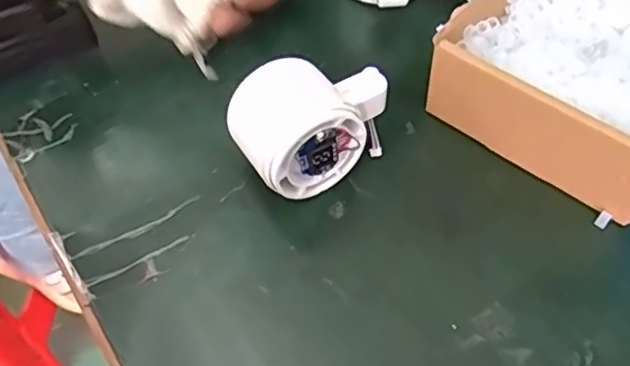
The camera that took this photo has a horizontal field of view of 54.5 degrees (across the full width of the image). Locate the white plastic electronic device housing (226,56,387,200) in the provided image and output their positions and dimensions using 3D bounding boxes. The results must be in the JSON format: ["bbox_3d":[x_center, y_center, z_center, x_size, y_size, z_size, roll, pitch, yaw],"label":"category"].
[{"bbox_3d":[-0.001,-0.032,0.324,0.082,0.059,0.049,-24,56,-16],"label":"white plastic electronic device housing"}]

